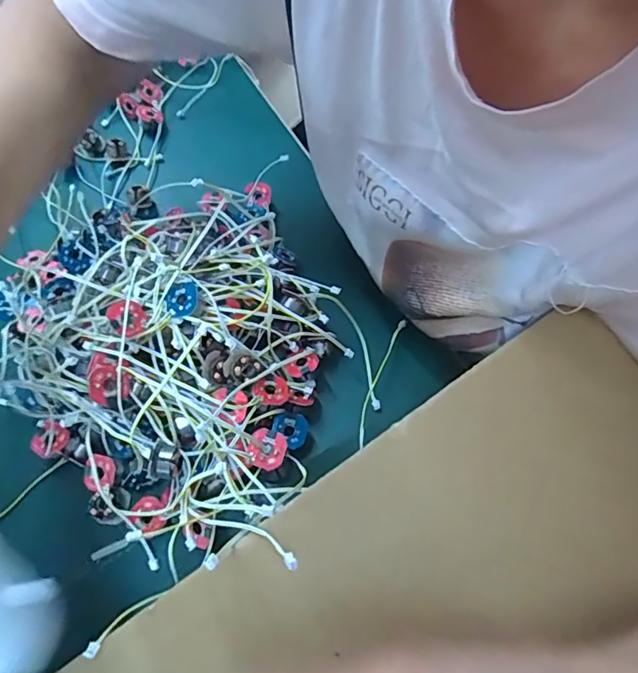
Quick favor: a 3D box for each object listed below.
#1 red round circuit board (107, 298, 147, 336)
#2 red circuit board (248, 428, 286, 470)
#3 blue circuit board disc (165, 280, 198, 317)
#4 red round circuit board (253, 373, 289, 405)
[{"bbox_3d":[-0.098,-0.010,0.261,0.019,0.008,0.020,26,51,-37],"label":"red round circuit board"},{"bbox_3d":[-0.027,0.057,0.256,0.019,0.004,0.019,20,66,13],"label":"red circuit board"},{"bbox_3d":[-0.072,-0.020,0.266,0.017,0.004,0.020,27,89,16],"label":"blue circuit board disc"},{"bbox_3d":[-0.026,0.029,0.276,0.018,0.008,0.018,-1,63,3],"label":"red round circuit board"}]

